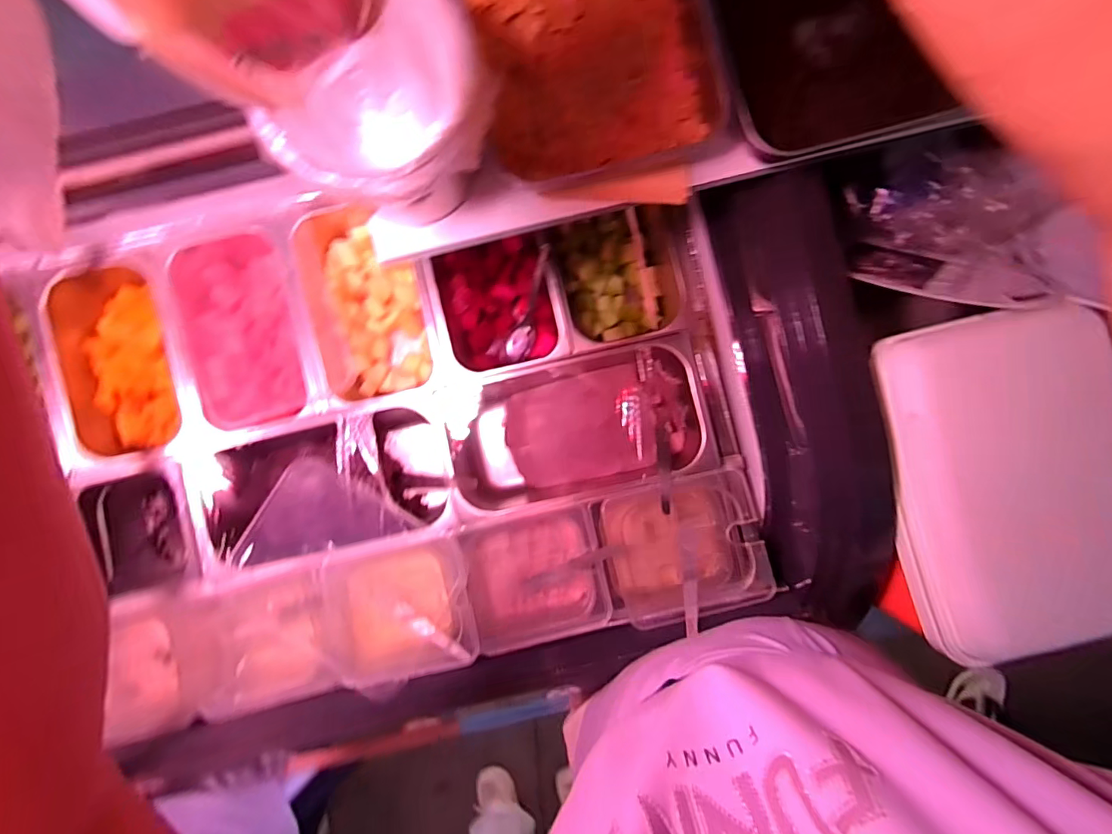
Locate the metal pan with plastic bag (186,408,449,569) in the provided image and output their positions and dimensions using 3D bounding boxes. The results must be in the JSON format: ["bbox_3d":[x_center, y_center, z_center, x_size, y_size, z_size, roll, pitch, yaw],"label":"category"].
[{"bbox_3d":[-0.299,0.090,0.644,0.303,0.124,0.159,-14,88,0],"label":"metal pan with plastic bag"}]

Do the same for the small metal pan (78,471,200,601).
[{"bbox_3d":[-0.519,0.148,0.642,0.140,0.088,0.143,-10,88,0],"label":"small metal pan"}]

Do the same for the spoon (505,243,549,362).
[{"bbox_3d":[-0.036,-0.149,0.643,0.037,0.033,0.163,19,128,1],"label":"spoon"}]

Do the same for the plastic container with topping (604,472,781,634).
[{"bbox_3d":[0.157,0.163,0.615,0.190,0.092,0.169,-13,88,0],"label":"plastic container with topping"}]

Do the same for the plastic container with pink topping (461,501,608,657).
[{"bbox_3d":[-0.028,0.201,0.626,0.170,0.076,0.156,-14,88,0],"label":"plastic container with pink topping"}]

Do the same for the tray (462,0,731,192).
[{"bbox_3d":[0.028,-0.334,0.411,0.198,0.047,0.255,-11,88,0],"label":"tray"}]

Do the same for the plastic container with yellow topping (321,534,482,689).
[{"bbox_3d":[-0.190,0.237,0.602,0.176,0.064,0.156,-13,88,0],"label":"plastic container with yellow topping"}]

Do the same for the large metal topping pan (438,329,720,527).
[{"bbox_3d":[0.025,0.014,0.645,0.327,0.100,0.173,-13,88,0],"label":"large metal topping pan"}]

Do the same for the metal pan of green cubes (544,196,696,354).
[{"bbox_3d":[0.084,-0.178,0.649,0.168,0.094,0.173,-13,88,0],"label":"metal pan of green cubes"}]

